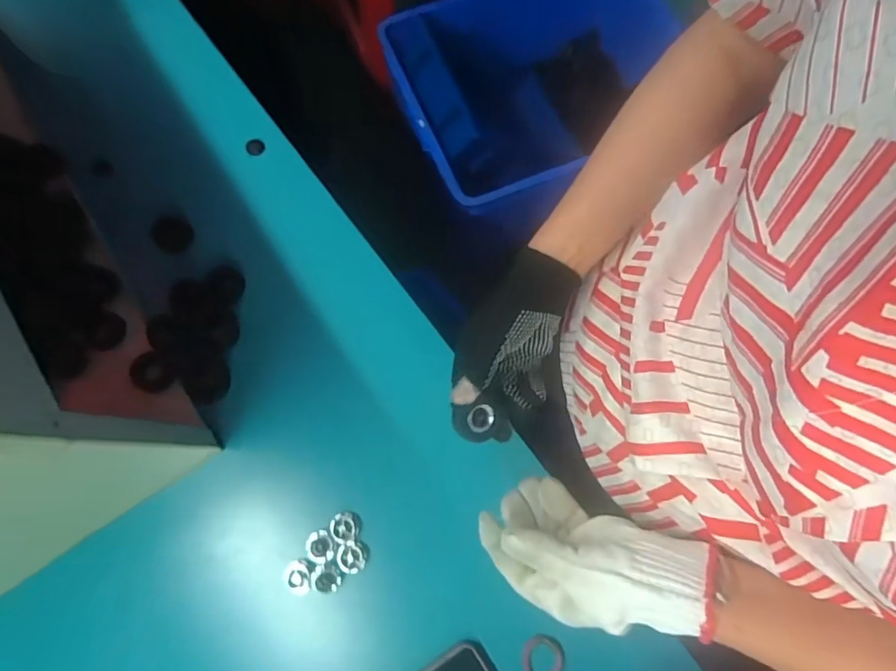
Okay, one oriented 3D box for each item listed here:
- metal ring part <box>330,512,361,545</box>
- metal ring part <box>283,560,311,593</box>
[{"bbox_3d":[-0.095,0.179,0.487,0.024,0.020,0.027,-28,76,-7],"label":"metal ring part"},{"bbox_3d":[-0.135,0.220,0.475,0.024,0.015,0.030,-6,74,-1],"label":"metal ring part"}]

